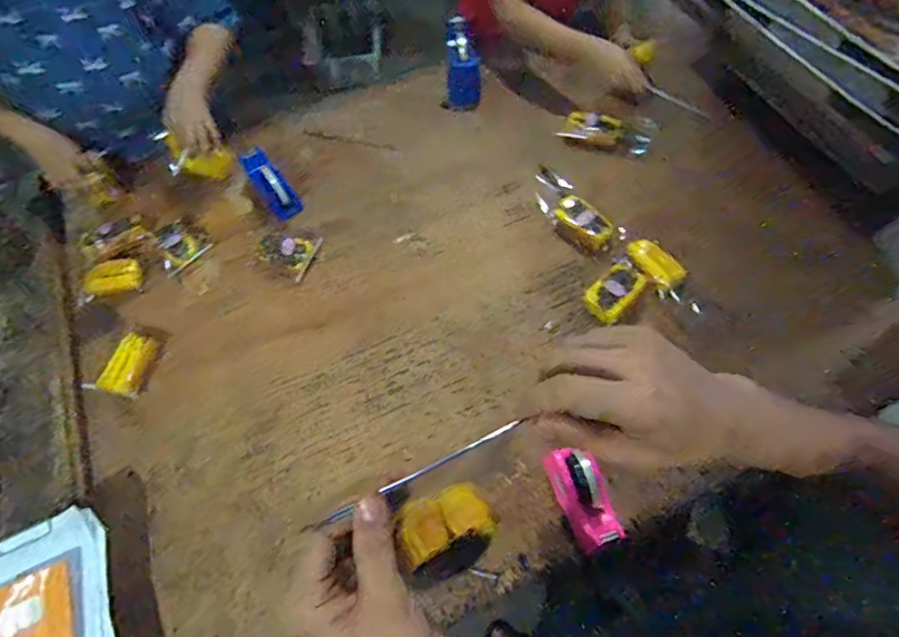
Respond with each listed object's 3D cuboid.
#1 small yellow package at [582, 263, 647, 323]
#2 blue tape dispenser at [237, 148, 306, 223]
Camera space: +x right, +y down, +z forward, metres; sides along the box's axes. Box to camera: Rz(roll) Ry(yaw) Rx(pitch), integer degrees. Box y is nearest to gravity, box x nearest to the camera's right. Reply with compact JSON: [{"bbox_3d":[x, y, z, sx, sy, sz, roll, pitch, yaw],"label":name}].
[{"bbox_3d":[0.320,-0.054,0.991,0.122,0.025,0.076,-38,67,-15],"label":"small yellow package"},{"bbox_3d":[-0.396,-0.301,1.141,0.075,0.091,0.175,-38,96,-15],"label":"blue tape dispenser"}]

